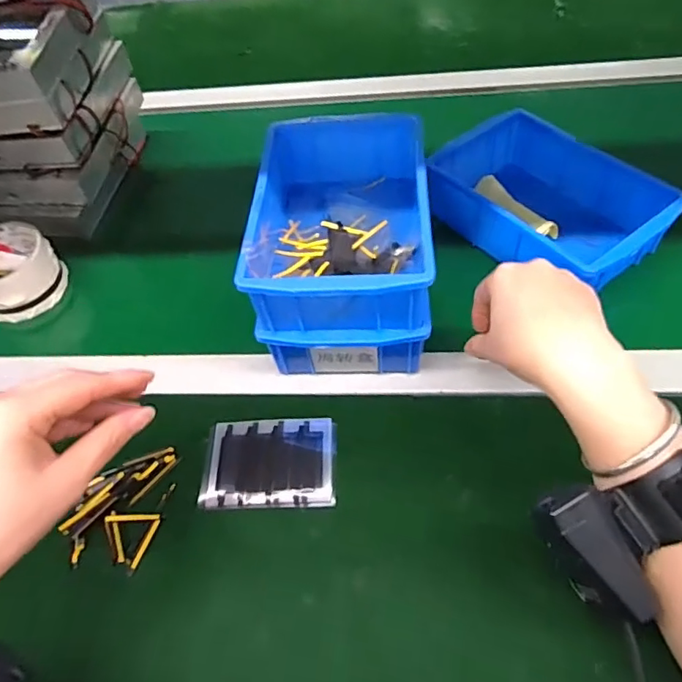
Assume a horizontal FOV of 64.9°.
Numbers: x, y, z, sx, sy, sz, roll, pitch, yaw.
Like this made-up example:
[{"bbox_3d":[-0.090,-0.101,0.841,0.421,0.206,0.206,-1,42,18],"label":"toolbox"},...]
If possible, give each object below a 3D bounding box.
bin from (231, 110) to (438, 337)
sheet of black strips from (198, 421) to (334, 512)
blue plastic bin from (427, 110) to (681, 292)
[{"bbox_3d":[-0.004,-0.099,0.436,0.127,0.058,0.194,-3,55,4],"label":"bin"},{"bbox_3d":[-0.055,0.093,0.414,0.101,0.004,0.071,-2,55,3],"label":"sheet of black strips"},{"bbox_3d":[0.197,-0.136,0.524,0.149,0.065,0.206,-34,59,-18],"label":"blue plastic bin"}]

